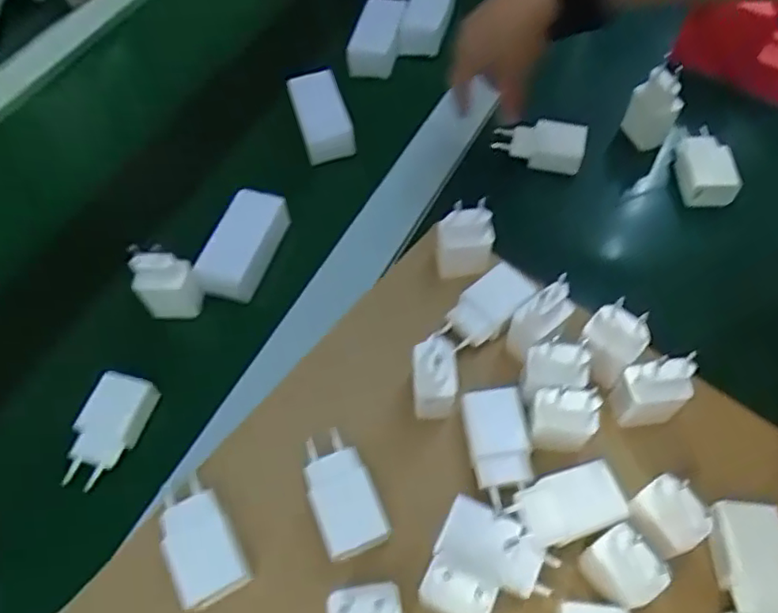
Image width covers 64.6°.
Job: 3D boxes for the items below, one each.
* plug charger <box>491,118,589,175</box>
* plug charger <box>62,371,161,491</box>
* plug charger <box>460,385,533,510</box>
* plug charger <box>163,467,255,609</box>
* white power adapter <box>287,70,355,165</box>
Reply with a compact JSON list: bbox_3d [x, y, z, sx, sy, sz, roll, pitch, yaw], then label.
[{"bbox_3d":[0.136,-0.147,0.560,0.079,0.034,0.039,12,60,9],"label":"plug charger"},{"bbox_3d":[-0.206,0.089,0.446,0.041,0.025,0.079,14,60,11],"label":"plug charger"},{"bbox_3d":[0.074,0.095,0.415,0.039,0.030,0.071,-7,59,-2],"label":"plug charger"},{"bbox_3d":[-0.118,0.143,0.382,0.040,0.025,0.083,-27,61,-13],"label":"plug charger"},{"bbox_3d":[-0.066,-0.188,0.605,0.050,0.034,0.090,-15,59,-7],"label":"white power adapter"}]

